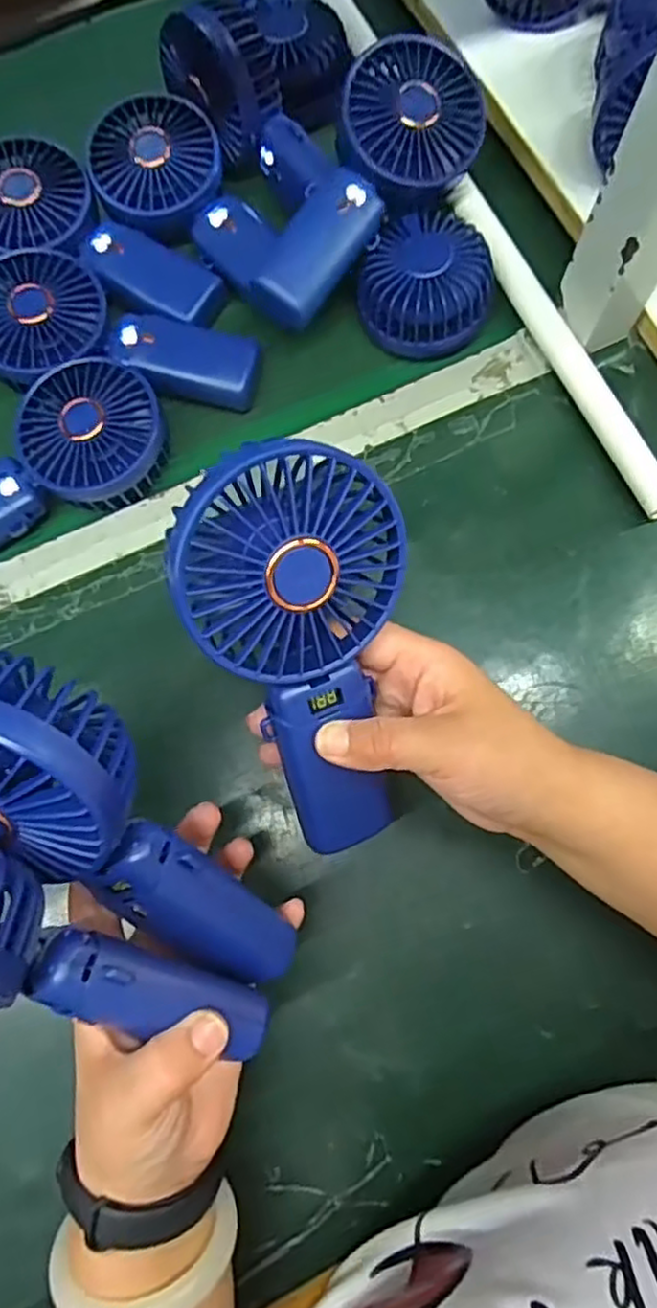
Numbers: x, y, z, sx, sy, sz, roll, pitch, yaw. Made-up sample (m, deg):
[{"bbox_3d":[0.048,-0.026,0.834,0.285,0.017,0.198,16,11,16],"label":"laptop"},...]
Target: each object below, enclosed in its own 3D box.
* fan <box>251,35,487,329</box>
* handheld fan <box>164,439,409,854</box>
[{"bbox_3d":[0.023,-0.292,0.436,0.081,0.044,0.182,39,96,6],"label":"fan"},{"bbox_3d":[-0.004,0.006,0.281,0.081,0.034,0.177,-14,120,-4],"label":"handheld fan"}]

